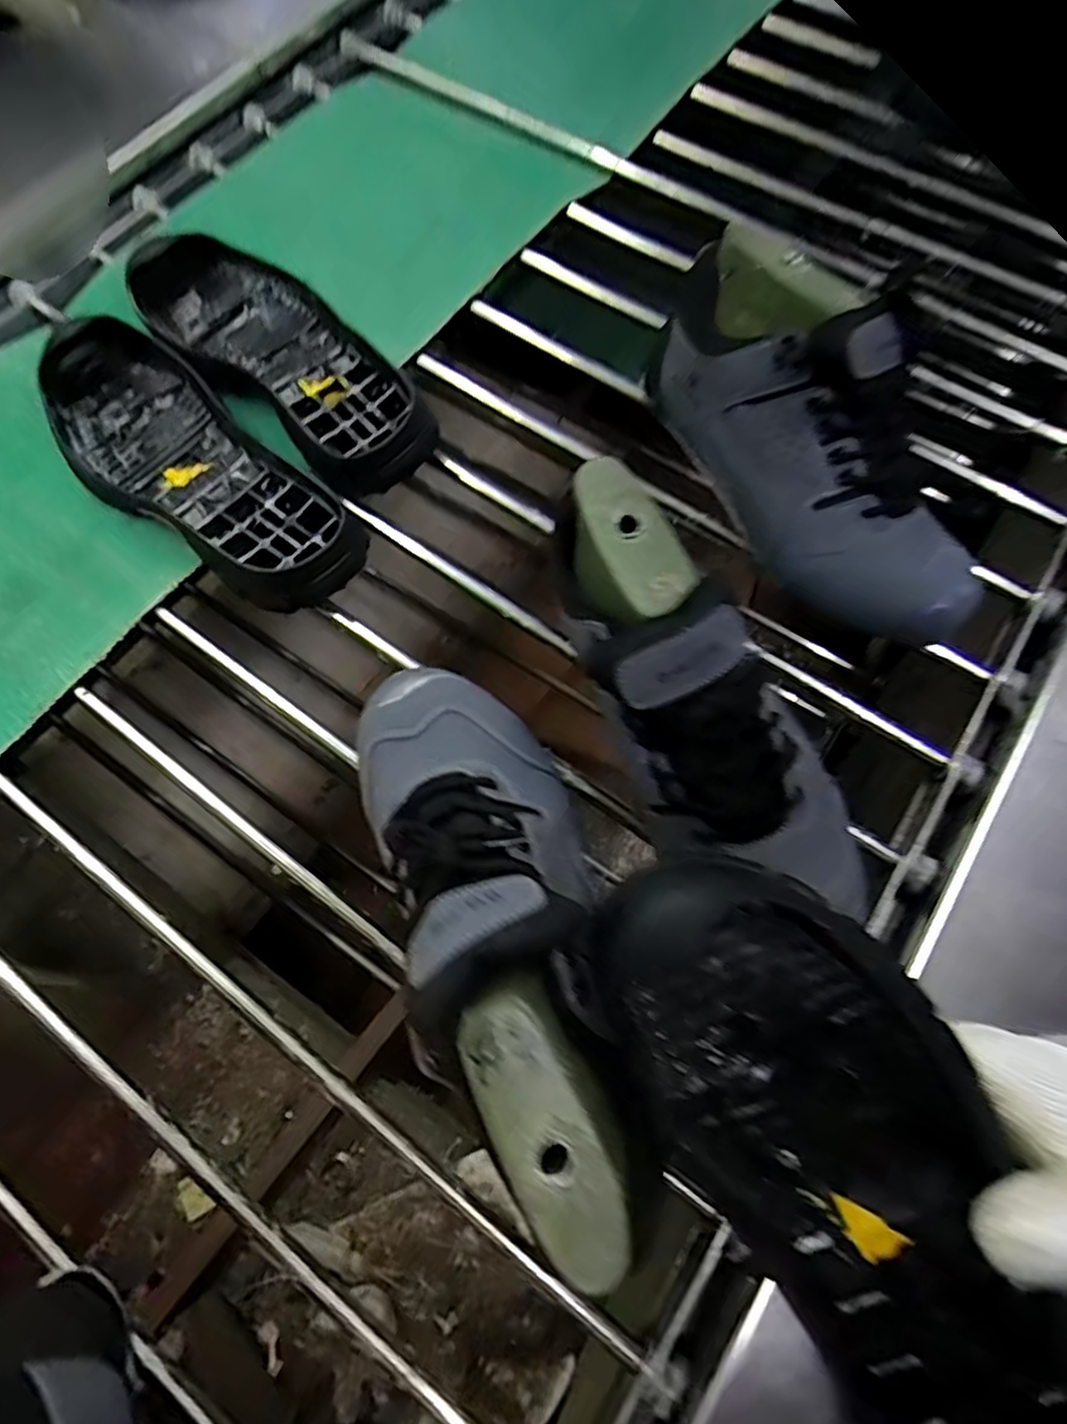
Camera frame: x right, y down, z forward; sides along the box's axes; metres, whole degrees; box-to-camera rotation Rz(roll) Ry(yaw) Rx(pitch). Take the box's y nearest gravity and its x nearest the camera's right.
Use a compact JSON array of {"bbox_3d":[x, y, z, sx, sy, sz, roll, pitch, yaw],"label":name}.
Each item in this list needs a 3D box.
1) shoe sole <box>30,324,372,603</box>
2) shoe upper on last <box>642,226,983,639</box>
[{"bbox_3d":[-0.245,-0.176,0.470,0.294,0.039,0.106,40,75,12],"label":"shoe sole"},{"bbox_3d":[0.170,-0.165,0.403,0.089,0.123,0.272,-30,86,-11],"label":"shoe upper on last"}]

